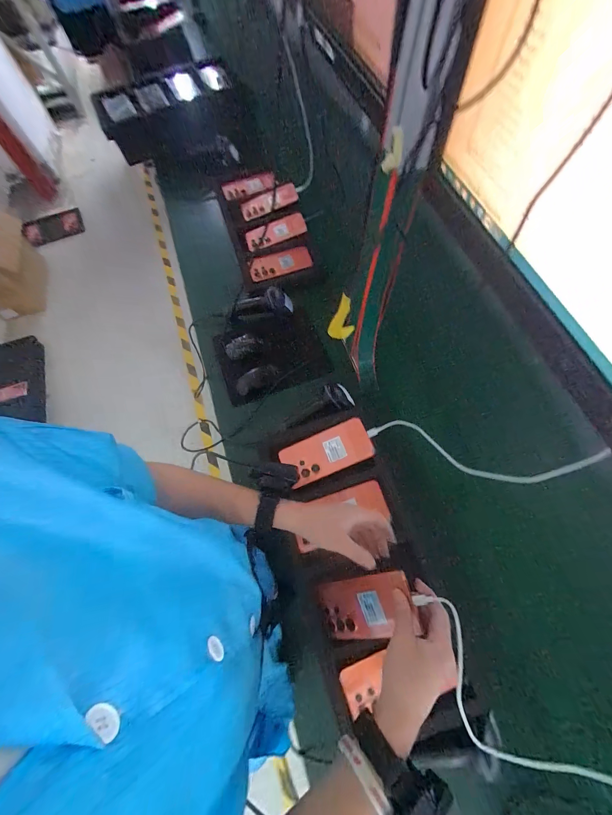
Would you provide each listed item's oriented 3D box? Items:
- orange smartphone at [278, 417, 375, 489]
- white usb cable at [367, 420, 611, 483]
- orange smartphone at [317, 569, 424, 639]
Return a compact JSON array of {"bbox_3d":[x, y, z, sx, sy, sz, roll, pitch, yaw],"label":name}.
[{"bbox_3d":[0.038,0.083,0.553,0.162,0.008,0.079,-24,71,3],"label":"orange smartphone"},{"bbox_3d":[0.222,0.054,0.442,0.058,0.042,0.311,-52,35,-16],"label":"white usb cable"},{"bbox_3d":[0.086,0.291,0.432,0.163,0.016,0.078,-36,61,35],"label":"orange smartphone"}]

